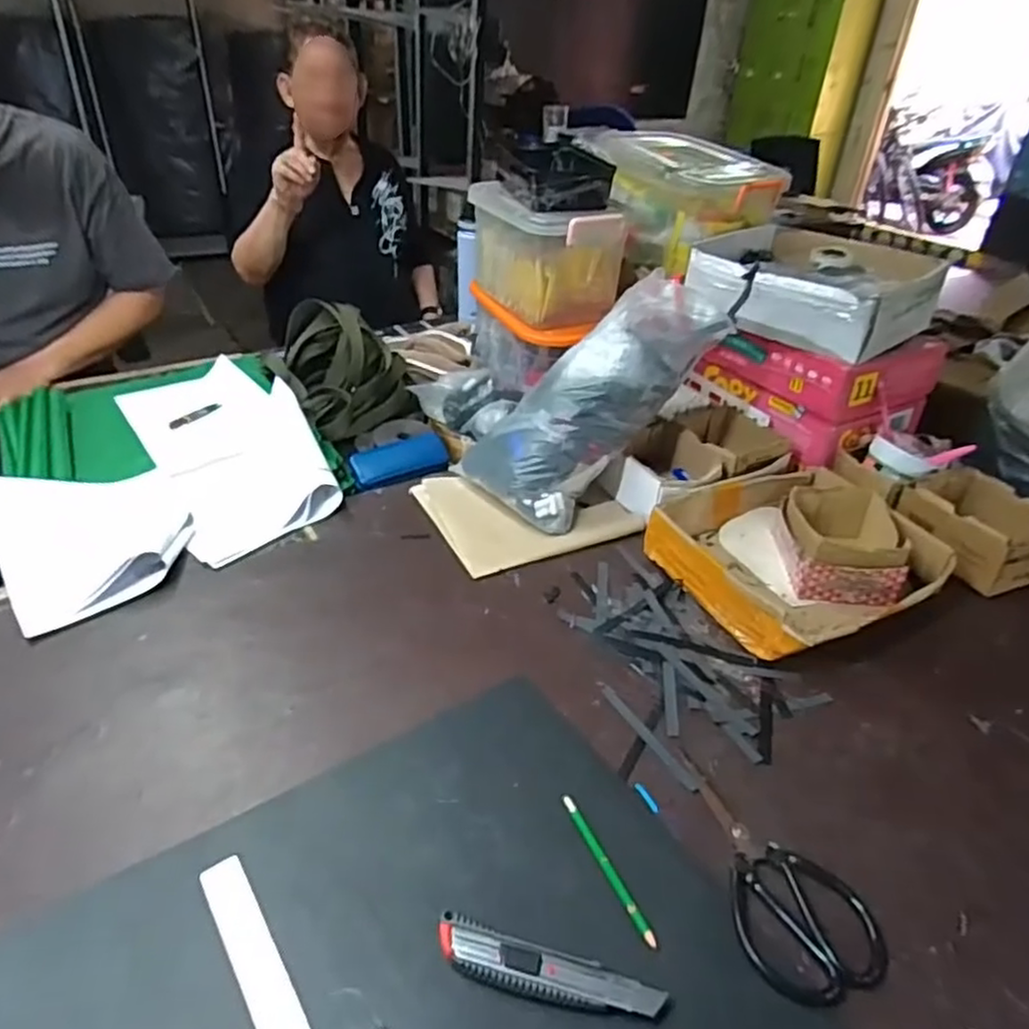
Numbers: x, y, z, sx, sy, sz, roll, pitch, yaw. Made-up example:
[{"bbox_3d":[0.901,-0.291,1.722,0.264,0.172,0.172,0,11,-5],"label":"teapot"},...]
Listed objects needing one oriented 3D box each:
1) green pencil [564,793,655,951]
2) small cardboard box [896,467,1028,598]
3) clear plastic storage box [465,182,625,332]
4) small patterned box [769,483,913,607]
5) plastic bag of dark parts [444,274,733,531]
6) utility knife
[{"bbox_3d":[0.076,0.289,0.576,0.010,0.005,0.136,-13,38,-21],"label":"green pencil"},{"bbox_3d":[0.616,0.012,0.935,0.130,0.085,0.181,-10,38,-18],"label":"small cardboard box"},{"bbox_3d":[0.058,-0.437,1.179,0.181,0.179,0.249,-14,39,-23],"label":"clear plastic storage box"},{"bbox_3d":[0.421,0.032,0.904,0.140,0.079,0.159,6,35,3],"label":"small patterned box"},{"bbox_3d":[0.122,-0.165,0.981,0.421,0.112,0.171,-45,45,3],"label":"plastic bag of dark parts"},{"bbox_3d":[0.022,0.329,0.500,0.162,0.013,0.036,12,36,12],"label":"utility knife"}]

